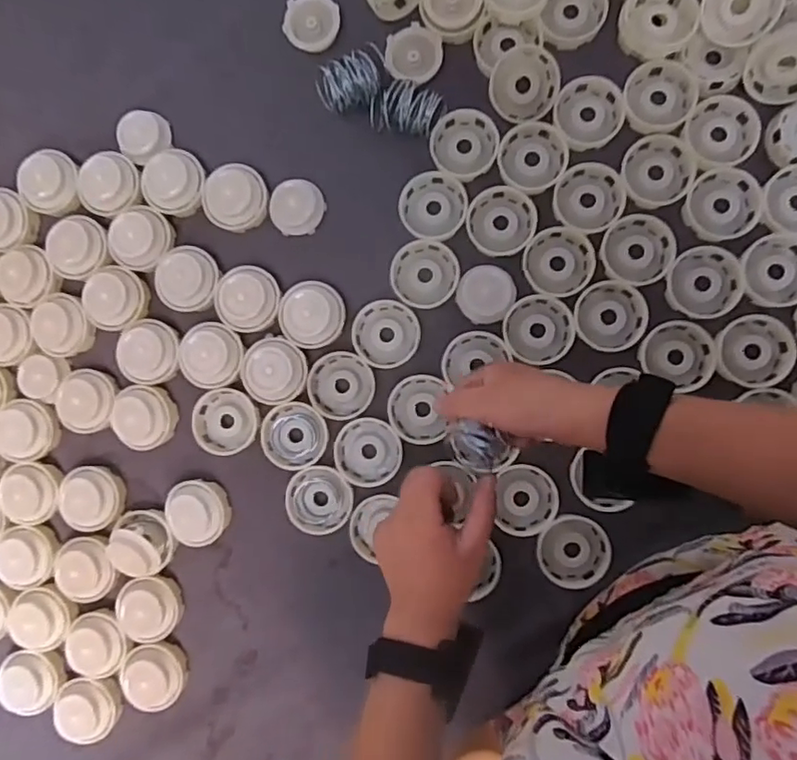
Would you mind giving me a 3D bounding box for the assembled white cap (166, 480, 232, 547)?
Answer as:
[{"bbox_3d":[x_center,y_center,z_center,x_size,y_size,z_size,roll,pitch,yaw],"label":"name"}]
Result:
[{"bbox_3d":[-0.192,0.127,0.548,0.055,0.022,0.062,-19,91,4],"label":"assembled white cap"}]

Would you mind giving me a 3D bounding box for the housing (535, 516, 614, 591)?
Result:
[{"bbox_3d":[0.158,0.154,0.520,0.061,0.017,0.065,0,92,3],"label":"housing"}]

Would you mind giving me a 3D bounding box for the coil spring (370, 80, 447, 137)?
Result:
[{"bbox_3d":[0.007,-0.246,0.526,0.059,0.033,0.039,21,93,2],"label":"coil spring"}]

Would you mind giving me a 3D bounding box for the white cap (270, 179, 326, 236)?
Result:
[{"bbox_3d":[-0.098,-0.164,0.546,0.050,0.024,0.045,-1,92,3],"label":"white cap"}]

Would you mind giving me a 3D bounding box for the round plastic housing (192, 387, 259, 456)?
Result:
[{"bbox_3d":[-0.165,0.039,0.549,0.057,0.014,0.062,0,89,10],"label":"round plastic housing"}]

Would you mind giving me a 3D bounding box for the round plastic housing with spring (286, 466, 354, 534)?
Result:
[{"bbox_3d":[-0.074,0.113,0.536,0.058,0.014,0.060,0,92,3],"label":"round plastic housing with spring"}]

